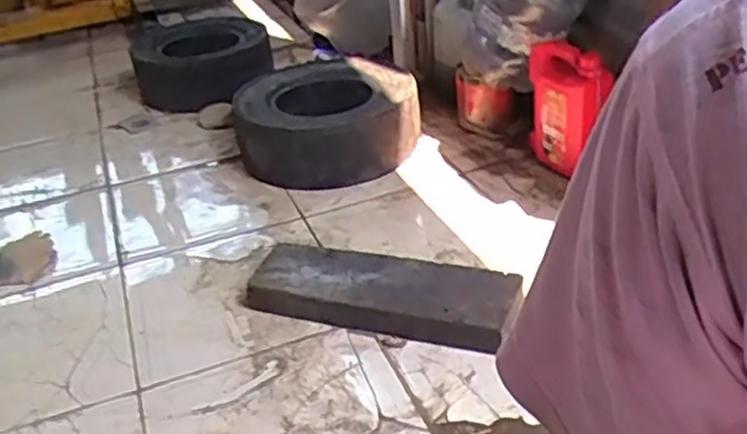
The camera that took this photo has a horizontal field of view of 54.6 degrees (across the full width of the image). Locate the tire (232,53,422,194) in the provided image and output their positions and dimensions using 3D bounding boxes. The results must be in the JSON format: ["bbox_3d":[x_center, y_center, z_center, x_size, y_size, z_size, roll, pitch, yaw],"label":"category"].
[{"bbox_3d":[-0.120,-0.244,1.862,0.457,0.188,0.475,-11,31,-9],"label":"tire"}]

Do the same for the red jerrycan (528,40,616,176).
[{"bbox_3d":[0.434,-0.247,1.651,0.115,0.269,0.188,-9,31,-6],"label":"red jerrycan"}]

